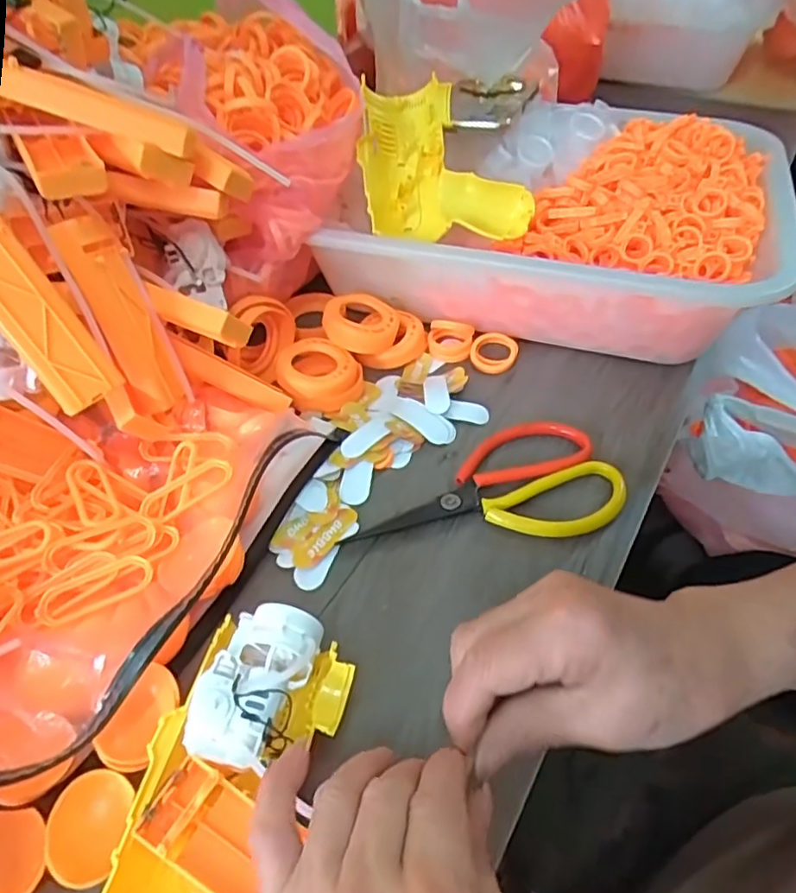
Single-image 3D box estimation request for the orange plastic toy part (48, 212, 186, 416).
[{"bbox_3d":[-0.156,-0.074,0.344,0.030,0.111,0.024,-29,26,-22],"label":"orange plastic toy part"}]

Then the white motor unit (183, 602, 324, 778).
[{"bbox_3d":[-0.066,0.113,0.282,0.043,0.041,0.069,15,50,16],"label":"white motor unit"}]

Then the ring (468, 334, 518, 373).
[{"bbox_3d":[0.074,-0.073,0.472,0.036,0.007,0.037,0,64,1],"label":"ring"}]

